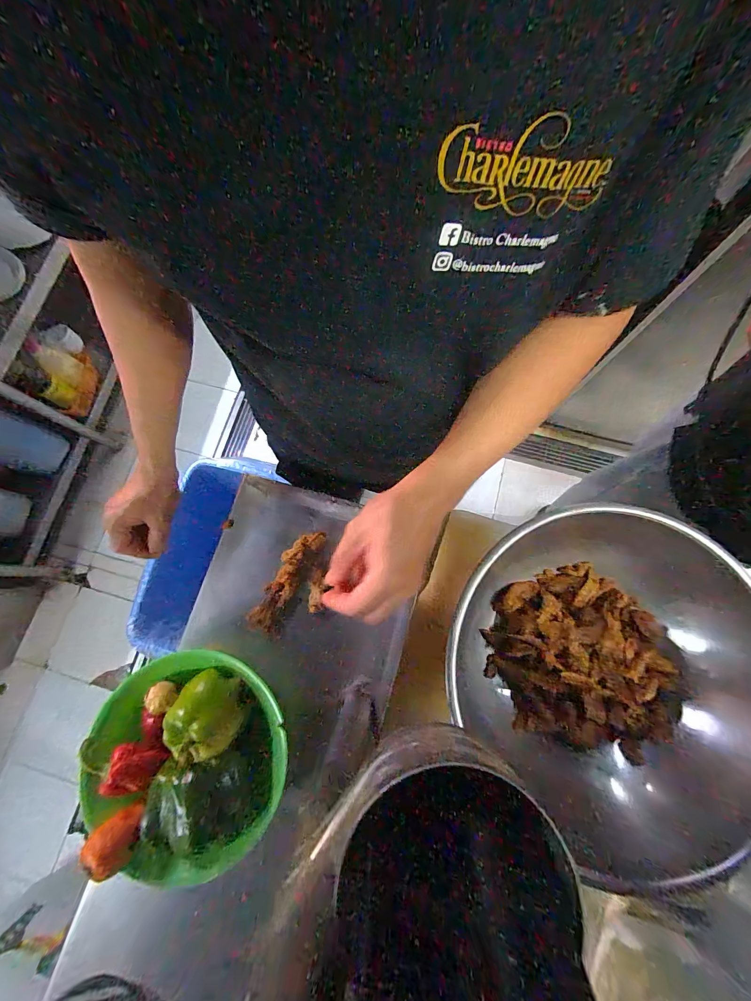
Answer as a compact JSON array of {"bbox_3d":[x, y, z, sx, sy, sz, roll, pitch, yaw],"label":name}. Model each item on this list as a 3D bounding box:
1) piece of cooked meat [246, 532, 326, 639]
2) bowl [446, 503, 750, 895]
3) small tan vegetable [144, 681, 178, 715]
[{"bbox_3d":[-0.123,0.109,0.494,0.051,0.016,0.150,23,79,6],"label":"piece of cooked meat"},{"bbox_3d":[0.236,0.174,0.371,0.294,0.117,0.298,0,78,1],"label":"bowl"},{"bbox_3d":[-0.241,0.220,0.399,0.022,0.030,0.033,-43,80,-7],"label":"small tan vegetable"}]

